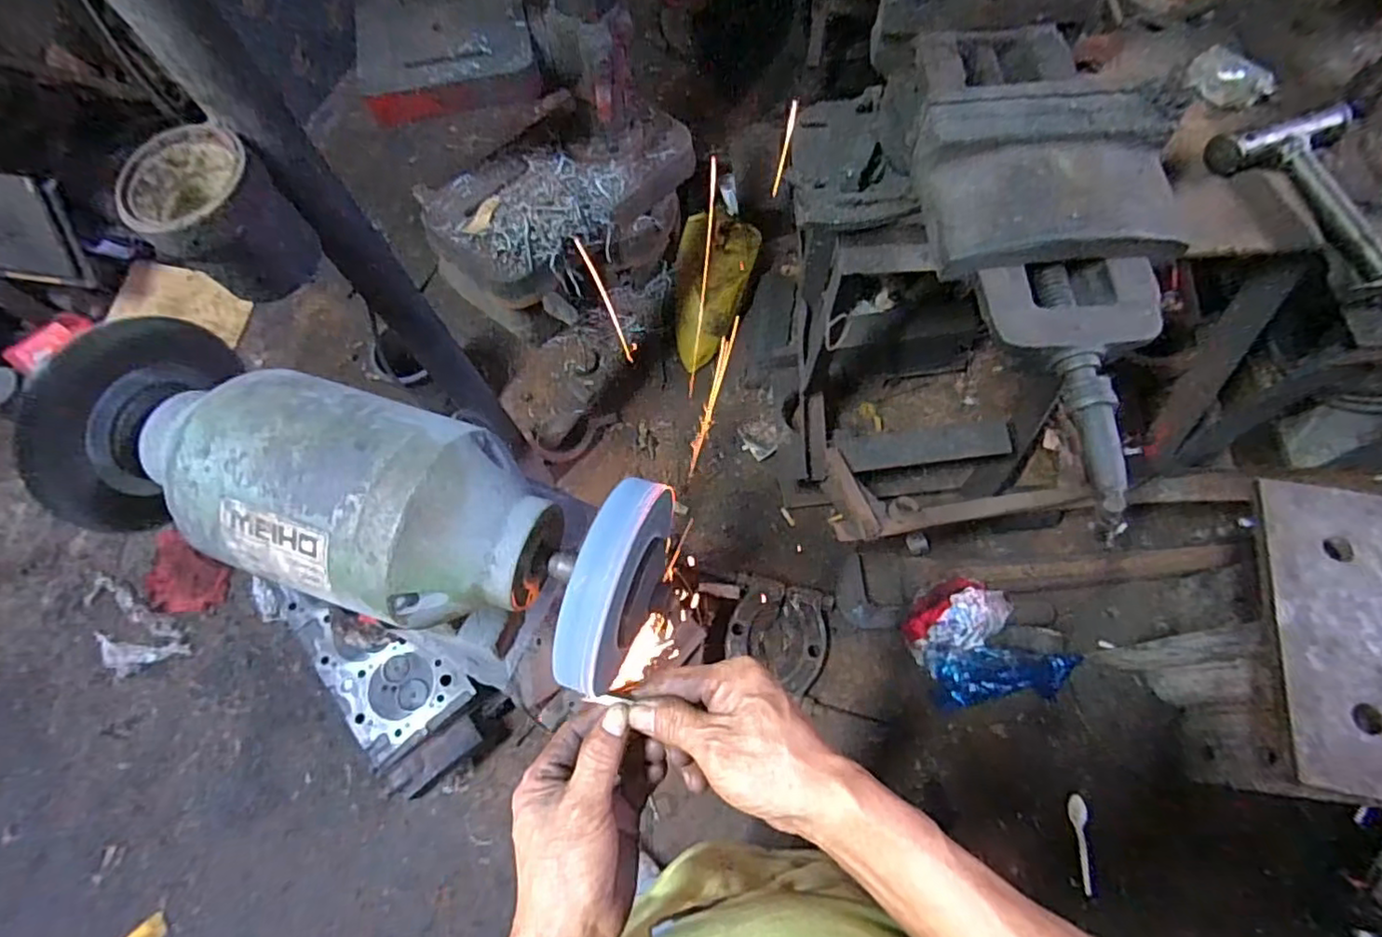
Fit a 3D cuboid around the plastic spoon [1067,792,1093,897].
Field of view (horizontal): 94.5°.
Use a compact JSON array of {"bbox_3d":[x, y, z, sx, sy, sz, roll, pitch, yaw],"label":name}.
[{"bbox_3d":[0.687,0.655,1.114,0.029,0.007,0.149,-1,68,2],"label":"plastic spoon"}]

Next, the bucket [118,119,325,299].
[{"bbox_3d":[-0.421,-0.224,0.577,0.116,0.103,0.106,42,75,17],"label":"bucket"}]

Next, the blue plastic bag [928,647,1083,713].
[{"bbox_3d":[0.572,0.370,1.158,0.244,0.096,0.101,-7,68,0],"label":"blue plastic bag"}]

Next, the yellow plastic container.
[{"bbox_3d":[0.036,-0.405,1.468,0.190,0.084,0.354,11,83,7],"label":"yellow plastic container"}]

